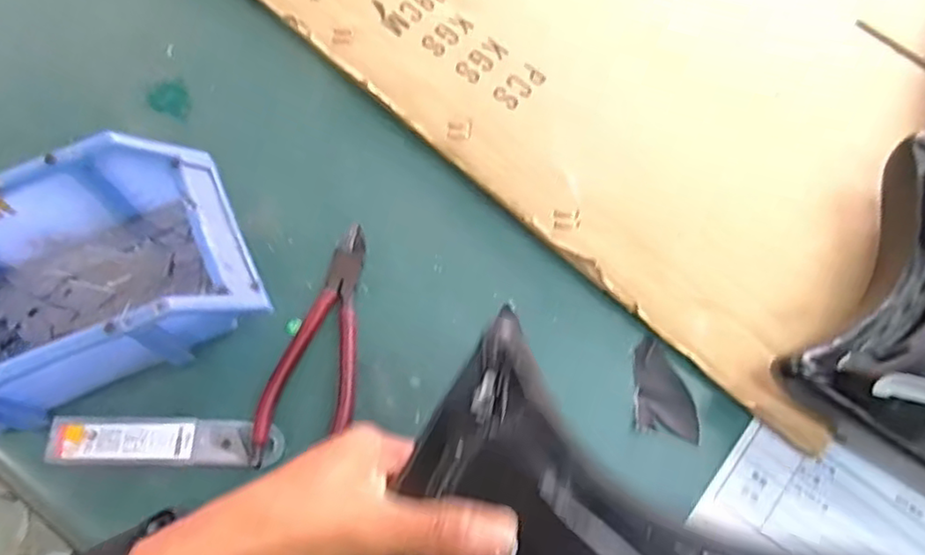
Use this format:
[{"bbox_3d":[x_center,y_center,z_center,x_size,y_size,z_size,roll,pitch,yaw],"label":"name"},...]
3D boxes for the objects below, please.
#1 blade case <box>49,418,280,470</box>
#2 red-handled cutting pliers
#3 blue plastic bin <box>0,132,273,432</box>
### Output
[{"bbox_3d":[-0.167,0.094,0.368,0.125,0.016,0.026,1,69,0],"label":"blade case"},{"bbox_3d":[-0.082,0.038,0.393,0.052,0.012,0.147,11,70,4],"label":"red-handled cutting pliers"},{"bbox_3d":[-0.222,0.004,0.372,0.190,0.080,0.117,-24,71,-9],"label":"blue plastic bin"}]

